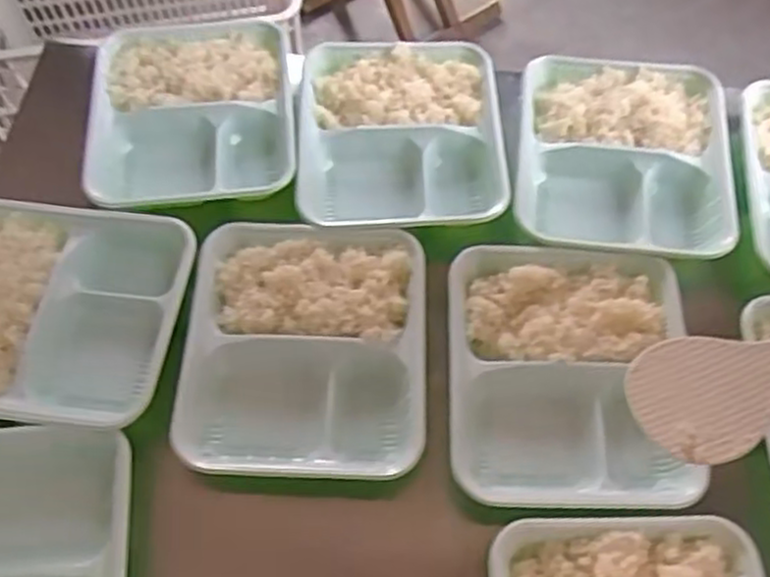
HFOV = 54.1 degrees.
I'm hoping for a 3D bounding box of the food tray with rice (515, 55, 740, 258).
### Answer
[{"bbox_3d":[0.220,-0.116,0.712,0.190,0.059,0.215,5,63,3],"label":"food tray with rice"}]

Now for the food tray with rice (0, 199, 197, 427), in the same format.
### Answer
[{"bbox_3d":[-0.279,0.019,0.621,0.217,0.036,0.185,7,63,4],"label":"food tray with rice"}]

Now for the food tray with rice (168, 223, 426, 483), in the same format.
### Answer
[{"bbox_3d":[-0.065,0.050,0.620,0.192,0.041,0.214,2,63,1],"label":"food tray with rice"}]

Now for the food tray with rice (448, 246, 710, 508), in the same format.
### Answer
[{"bbox_3d":[0.150,0.070,0.611,0.192,0.037,0.214,1,63,0],"label":"food tray with rice"}]

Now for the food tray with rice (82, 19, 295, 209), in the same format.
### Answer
[{"bbox_3d":[-0.185,-0.161,0.724,0.194,0.049,0.213,-3,63,-2],"label":"food tray with rice"}]

